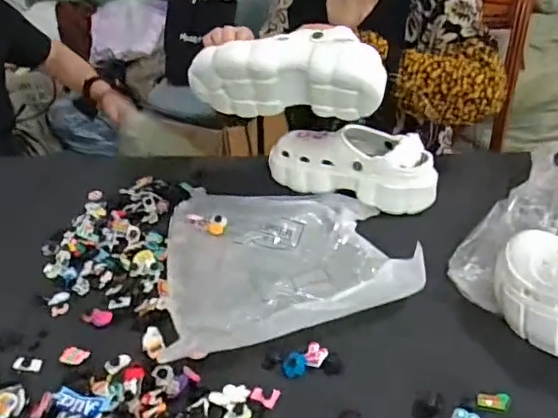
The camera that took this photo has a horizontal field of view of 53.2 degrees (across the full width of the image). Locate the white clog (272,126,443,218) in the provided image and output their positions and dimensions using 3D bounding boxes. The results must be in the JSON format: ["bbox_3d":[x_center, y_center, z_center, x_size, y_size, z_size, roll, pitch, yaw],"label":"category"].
[{"bbox_3d":[0.113,-0.078,0.856,0.268,0.093,0.101,14,37,28],"label":"white clog"}]

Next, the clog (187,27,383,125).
[{"bbox_3d":[0.013,-0.183,0.776,0.258,0.109,0.092,6,34,18],"label":"clog"}]

